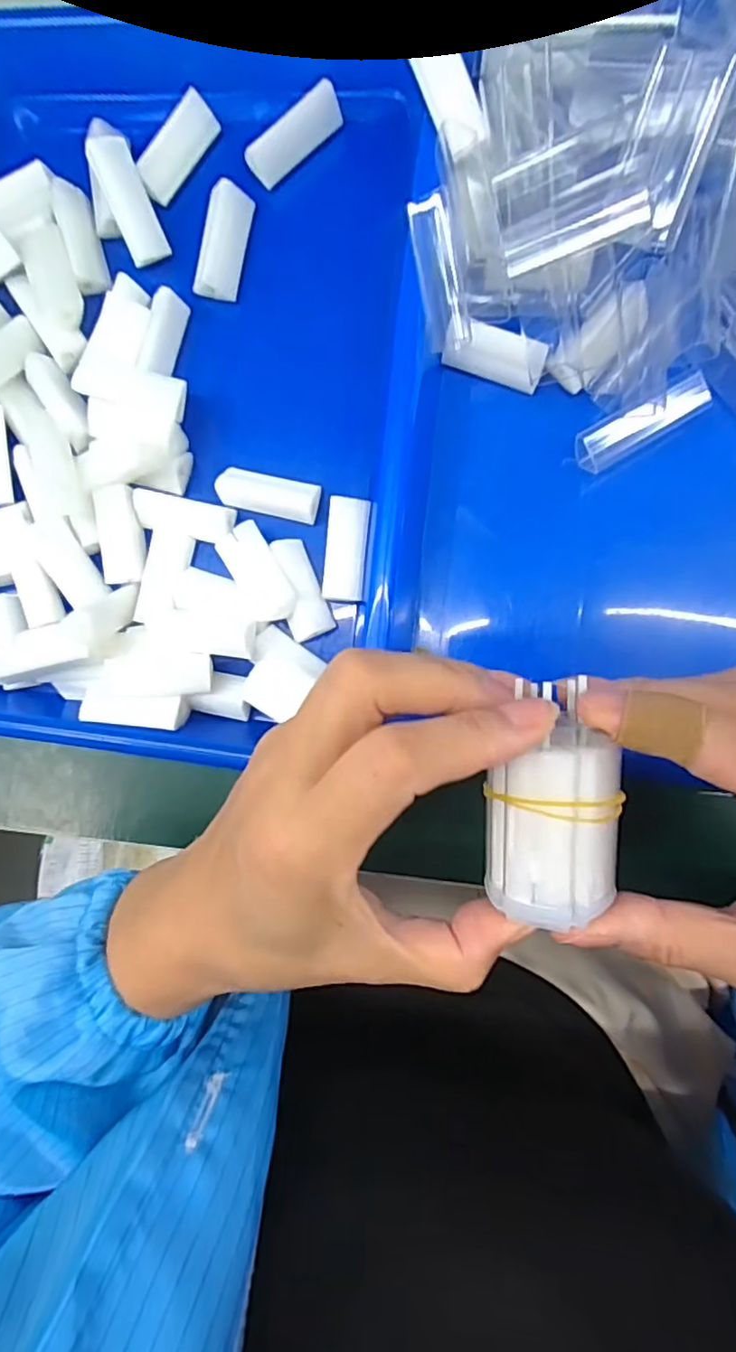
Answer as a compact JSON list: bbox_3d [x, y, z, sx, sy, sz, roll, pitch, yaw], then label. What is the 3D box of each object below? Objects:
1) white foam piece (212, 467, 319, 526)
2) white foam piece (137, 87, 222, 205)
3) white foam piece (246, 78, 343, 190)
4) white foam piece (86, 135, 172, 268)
[{"bbox_3d":[-0.046,-0.084,0.283,0.045,0.016,0.018,13,92,6],"label":"white foam piece"},{"bbox_3d":[-0.089,-0.245,0.281,0.013,0.016,0.046,40,95,4],"label":"white foam piece"},{"bbox_3d":[-0.033,-0.247,0.277,0.047,0.015,0.013,-34,87,6],"label":"white foam piece"},{"bbox_3d":[-0.109,-0.217,0.276,0.018,0.011,0.047,-17,123,6],"label":"white foam piece"}]

